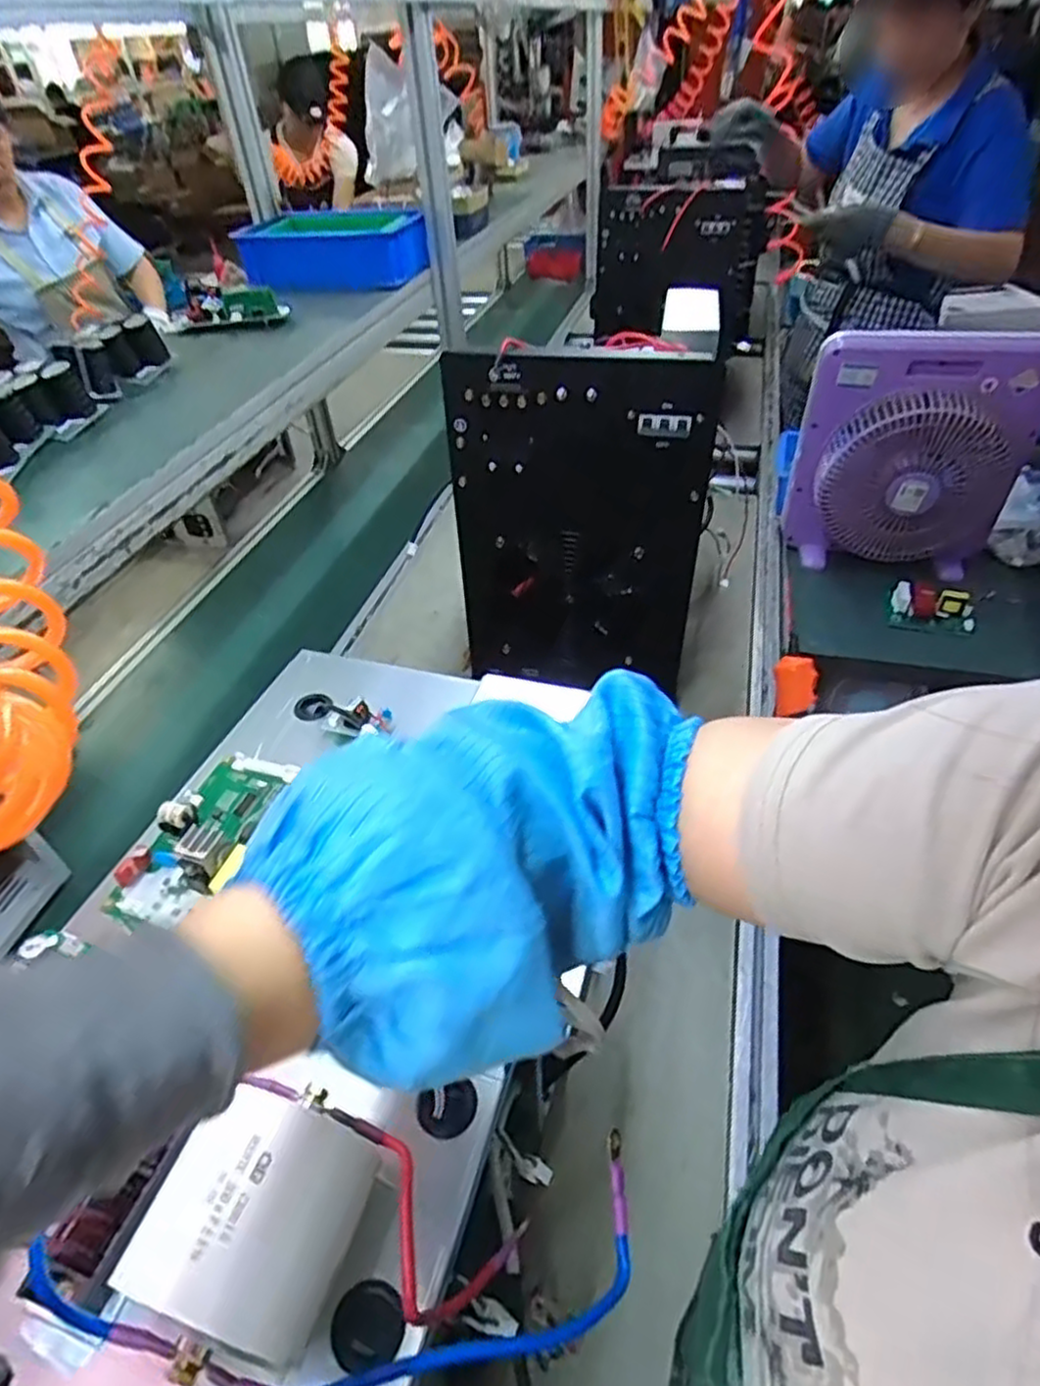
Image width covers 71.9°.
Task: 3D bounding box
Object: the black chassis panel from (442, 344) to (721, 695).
[{"bbox_3d":[0.063,-0.180,0.848,0.280,0.415,0.036,3,43,7],"label":"black chassis panel"}]

